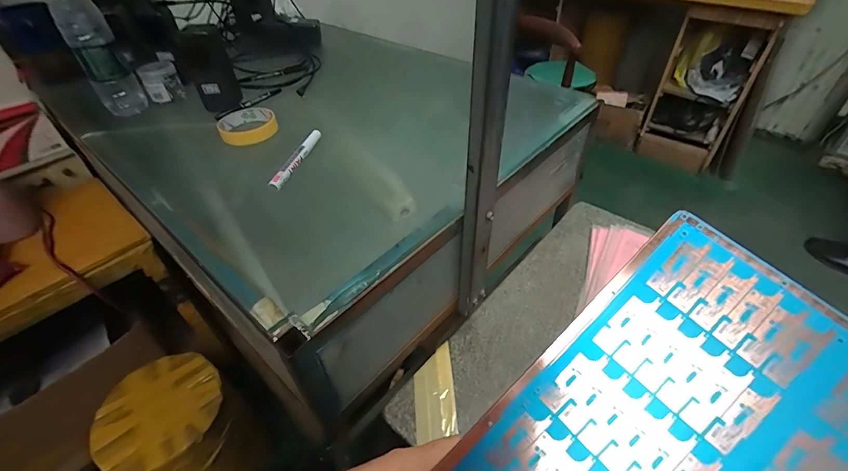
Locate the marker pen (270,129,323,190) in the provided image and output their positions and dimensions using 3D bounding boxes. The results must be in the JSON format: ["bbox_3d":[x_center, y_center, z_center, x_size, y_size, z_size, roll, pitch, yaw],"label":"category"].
[{"bbox_3d":[-0.184,-0.111,0.564,0.018,0.019,0.149,8,45,11],"label":"marker pen"}]

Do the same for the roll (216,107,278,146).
[{"bbox_3d":[-0.290,-0.182,0.648,0.087,0.025,0.087,-2,44,1],"label":"roll"}]

